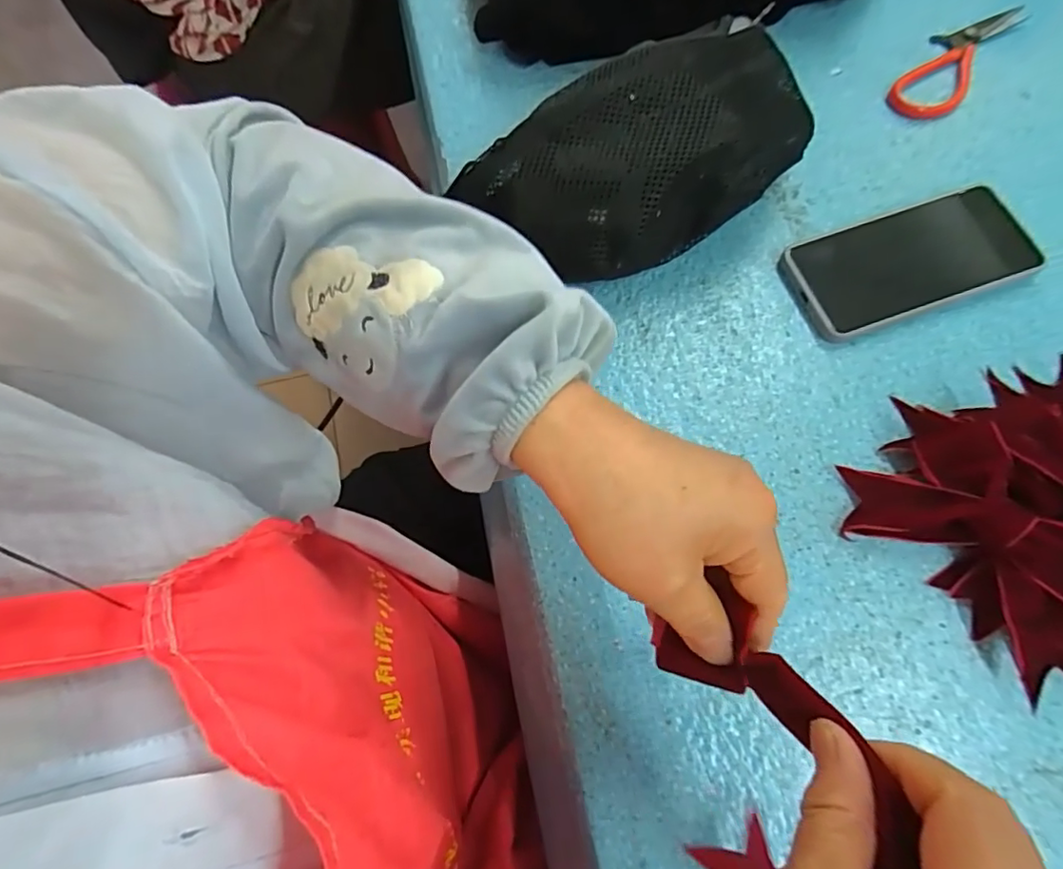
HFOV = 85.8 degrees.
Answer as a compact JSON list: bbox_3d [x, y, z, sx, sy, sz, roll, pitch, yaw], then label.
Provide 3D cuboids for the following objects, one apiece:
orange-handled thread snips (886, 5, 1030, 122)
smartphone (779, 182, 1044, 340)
[{"bbox_3d":[0.351,-0.313,0.473,0.050,0.005,0.162,37,76,14],"label":"orange-handled thread snips"},{"bbox_3d":[0.262,-0.122,0.400,0.164,0.015,0.077,-18,71,-4],"label":"smartphone"}]

